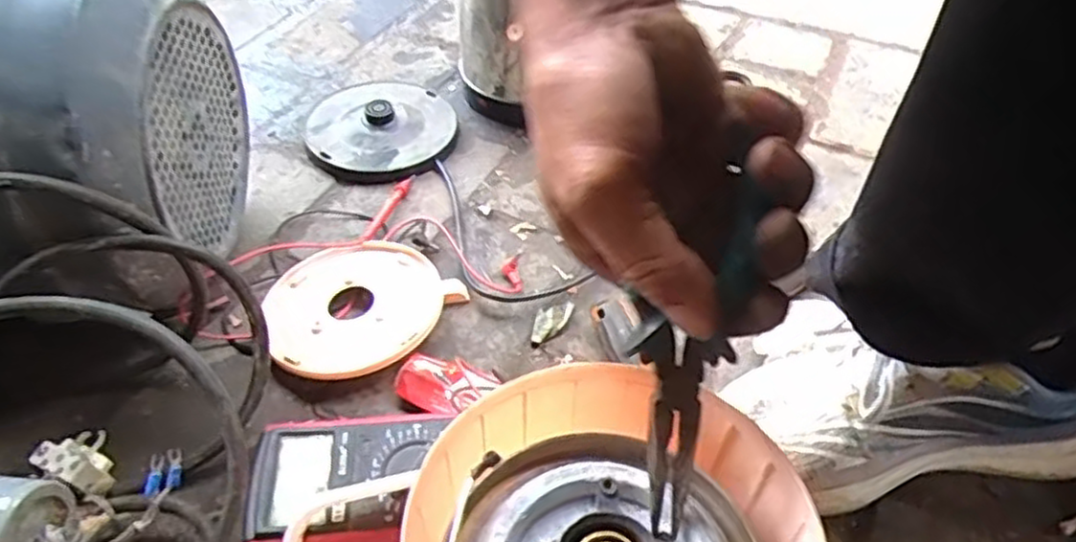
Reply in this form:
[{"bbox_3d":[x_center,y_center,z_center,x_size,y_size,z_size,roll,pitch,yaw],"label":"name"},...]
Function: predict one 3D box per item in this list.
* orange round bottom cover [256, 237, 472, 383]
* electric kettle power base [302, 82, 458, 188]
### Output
[{"bbox_3d":[-0.140,0.025,0.574,0.140,0.025,0.135,1,47,-1],"label":"orange round bottom cover"},{"bbox_3d":[-0.153,-0.146,0.722,0.140,0.026,0.154,-5,49,-6],"label":"electric kettle power base"}]

